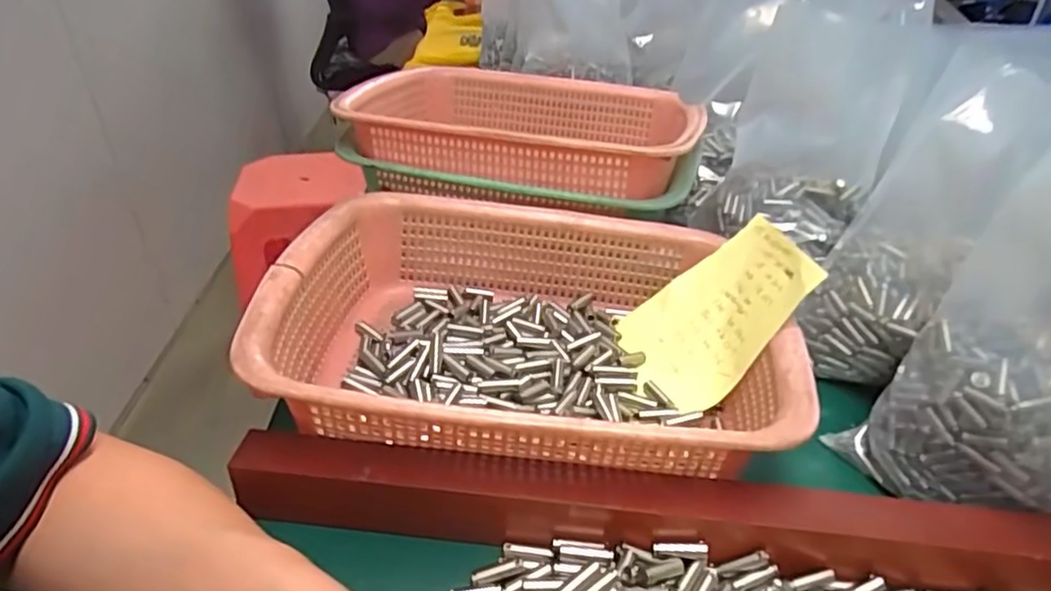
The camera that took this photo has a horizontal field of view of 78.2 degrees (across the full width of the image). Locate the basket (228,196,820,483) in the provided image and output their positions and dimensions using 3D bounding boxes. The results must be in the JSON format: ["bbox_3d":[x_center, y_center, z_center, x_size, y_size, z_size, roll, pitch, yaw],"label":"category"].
[{"bbox_3d":[0.004,0.018,0.400,0.284,0.085,0.225,2,34,2],"label":"basket"}]

